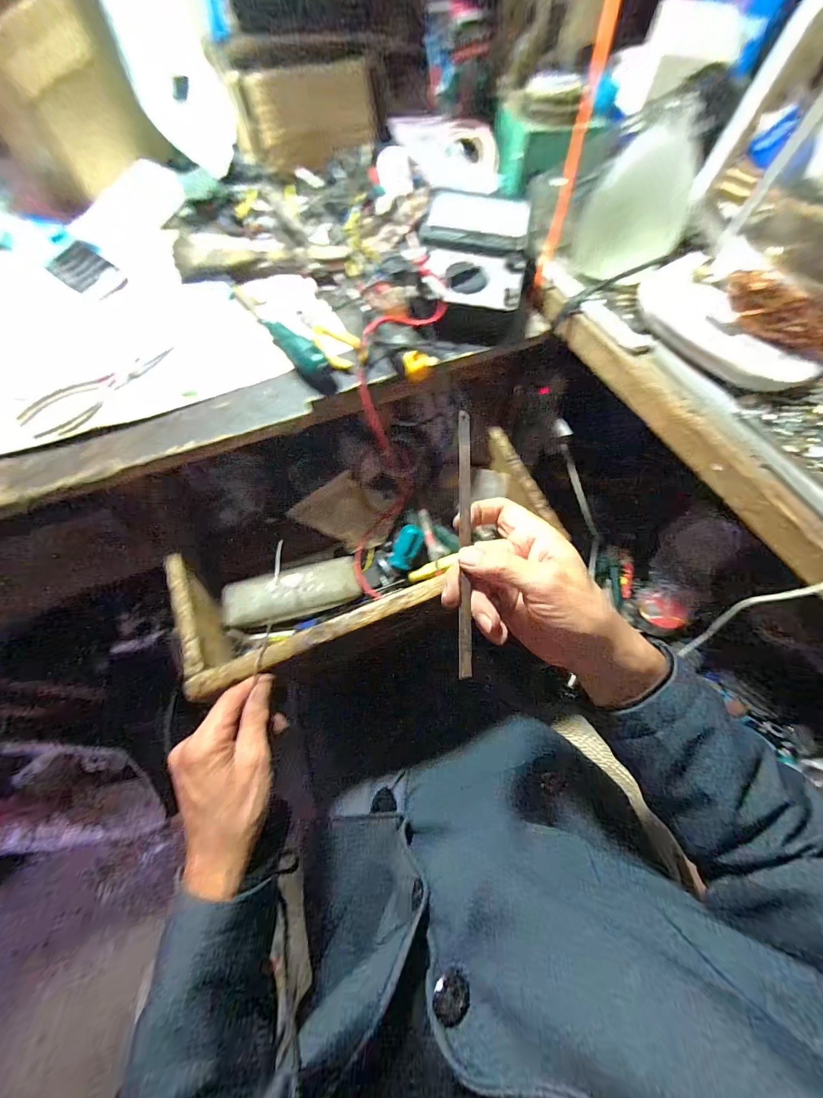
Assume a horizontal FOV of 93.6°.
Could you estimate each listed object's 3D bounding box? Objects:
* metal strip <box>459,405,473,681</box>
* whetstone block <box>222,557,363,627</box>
[{"bbox_3d":[0.040,-0.013,0.290,0.010,0.007,0.205,2,74,-1],"label":"metal strip"},{"bbox_3d":[-0.139,0.051,0.452,0.152,0.022,0.056,-16,66,-10],"label":"whetstone block"}]

